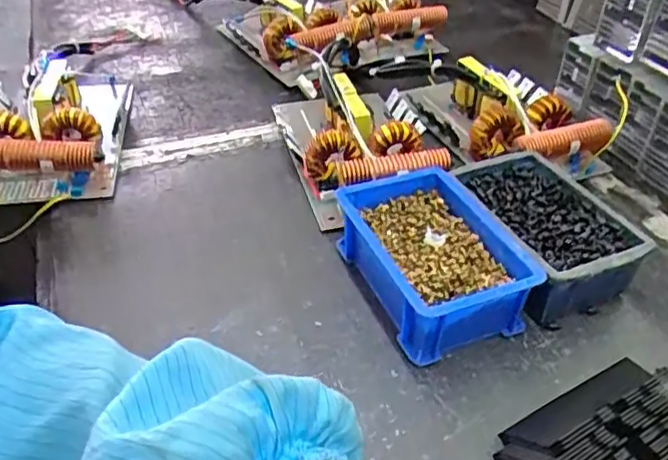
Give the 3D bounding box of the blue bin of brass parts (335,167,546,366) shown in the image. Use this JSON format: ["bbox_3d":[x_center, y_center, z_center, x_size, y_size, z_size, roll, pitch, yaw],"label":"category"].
[{"bbox_3d":[0.072,0.020,0.466,0.108,0.051,0.148,-12,41,-17],"label":"blue bin of brass parts"}]

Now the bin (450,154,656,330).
[{"bbox_3d":[0.165,0.000,0.495,0.100,0.053,0.153,-9,40,-13],"label":"bin"}]

